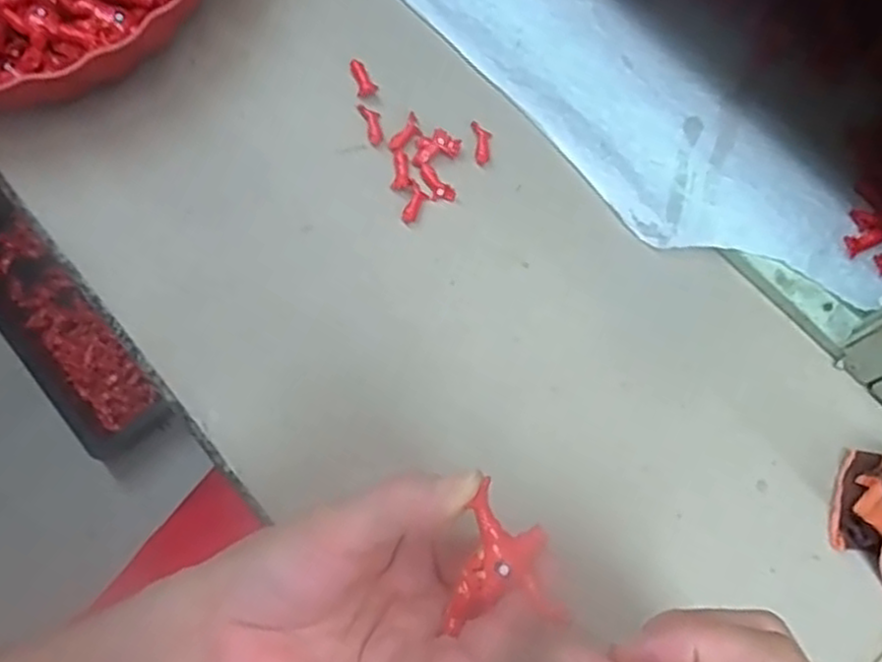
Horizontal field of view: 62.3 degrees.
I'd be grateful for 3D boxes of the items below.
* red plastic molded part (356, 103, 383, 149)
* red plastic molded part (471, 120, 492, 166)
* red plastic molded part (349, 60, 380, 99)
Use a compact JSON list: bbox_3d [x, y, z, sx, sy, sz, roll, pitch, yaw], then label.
[{"bbox_3d":[-0.035,-0.106,0.373,0.010,0.004,0.023,-20,75,-6],"label":"red plastic molded part"},{"bbox_3d":[0.021,-0.097,0.373,0.010,0.004,0.023,-6,74,-2],"label":"red plastic molded part"},{"bbox_3d":[-0.040,-0.133,0.382,0.011,0.004,0.022,-15,74,-5],"label":"red plastic molded part"}]

